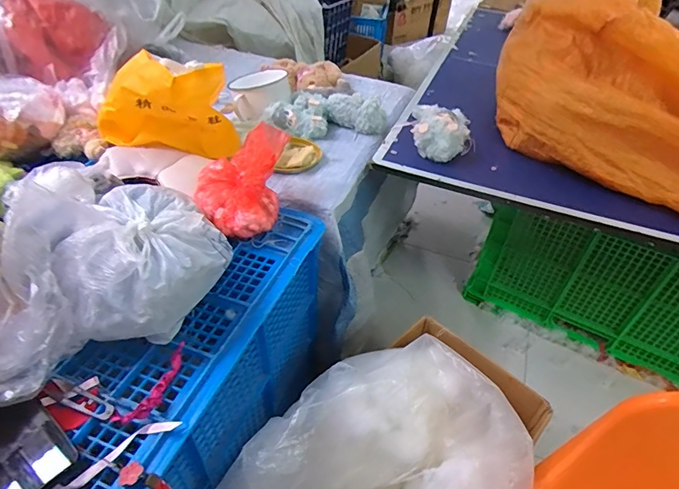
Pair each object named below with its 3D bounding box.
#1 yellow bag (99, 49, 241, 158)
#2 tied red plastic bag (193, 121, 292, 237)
[{"bbox_3d":[-0.342,-0.250,0.831,0.246,0.187,0.129,4,42,0],"label":"yellow bag"},{"bbox_3d":[-0.173,-0.105,0.737,0.142,0.129,0.173,6,42,2],"label":"tied red plastic bag"}]

